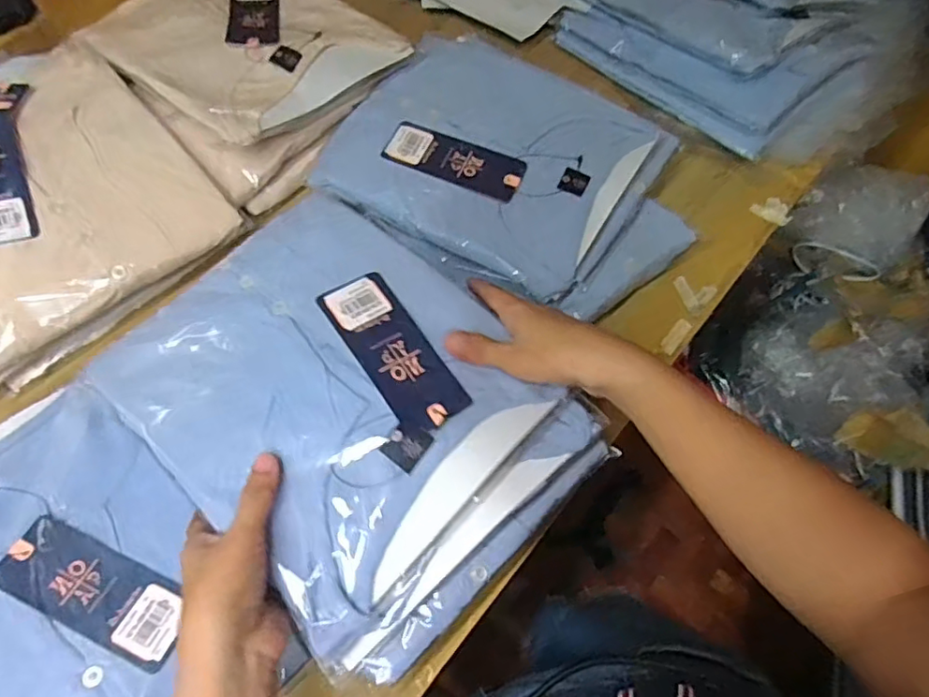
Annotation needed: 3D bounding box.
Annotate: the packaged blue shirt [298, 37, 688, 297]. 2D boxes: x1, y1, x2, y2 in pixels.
[{"bbox_3d":[0.025,-0.171,0.514,0.250,0.030,0.224,31,67,14],"label":"packaged blue shirt"}]

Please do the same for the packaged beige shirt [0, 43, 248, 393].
[{"bbox_3d":[-0.348,-0.123,0.462,0.243,0.053,0.256,-40,83,-22],"label":"packaged beige shirt"}]

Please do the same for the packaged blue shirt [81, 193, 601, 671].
[{"bbox_3d":[-0.076,0.030,0.378,0.274,0.050,0.205,41,70,18],"label":"packaged blue shirt"}]

